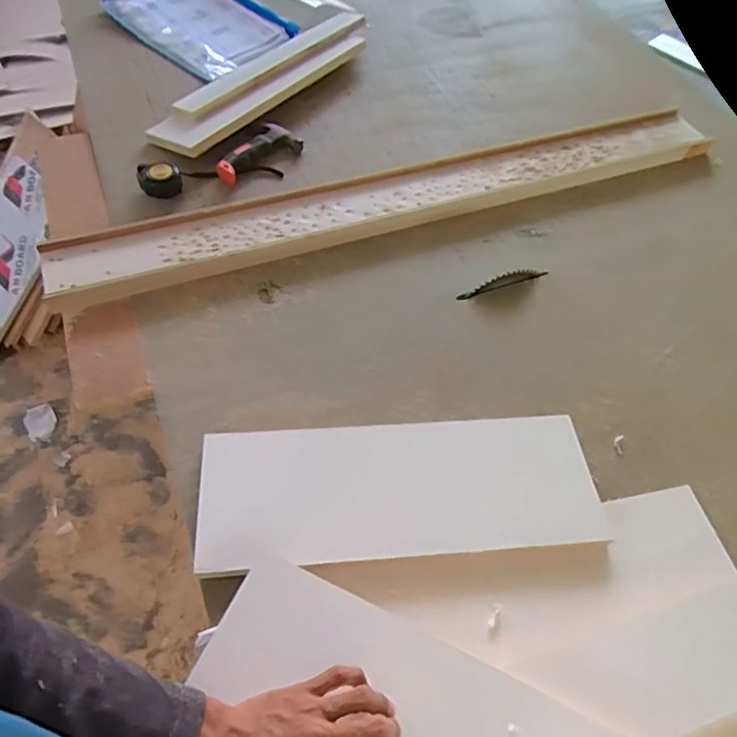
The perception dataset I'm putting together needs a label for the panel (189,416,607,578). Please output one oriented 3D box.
[{"bbox_3d":[0.037,0.133,0.615,0.435,0.011,0.157,-3,57,-6],"label":"panel"}]

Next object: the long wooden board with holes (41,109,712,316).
[{"bbox_3d":[0.066,-0.279,0.882,1.096,0.032,0.118,-17,61,-14],"label":"long wooden board with holes"}]

